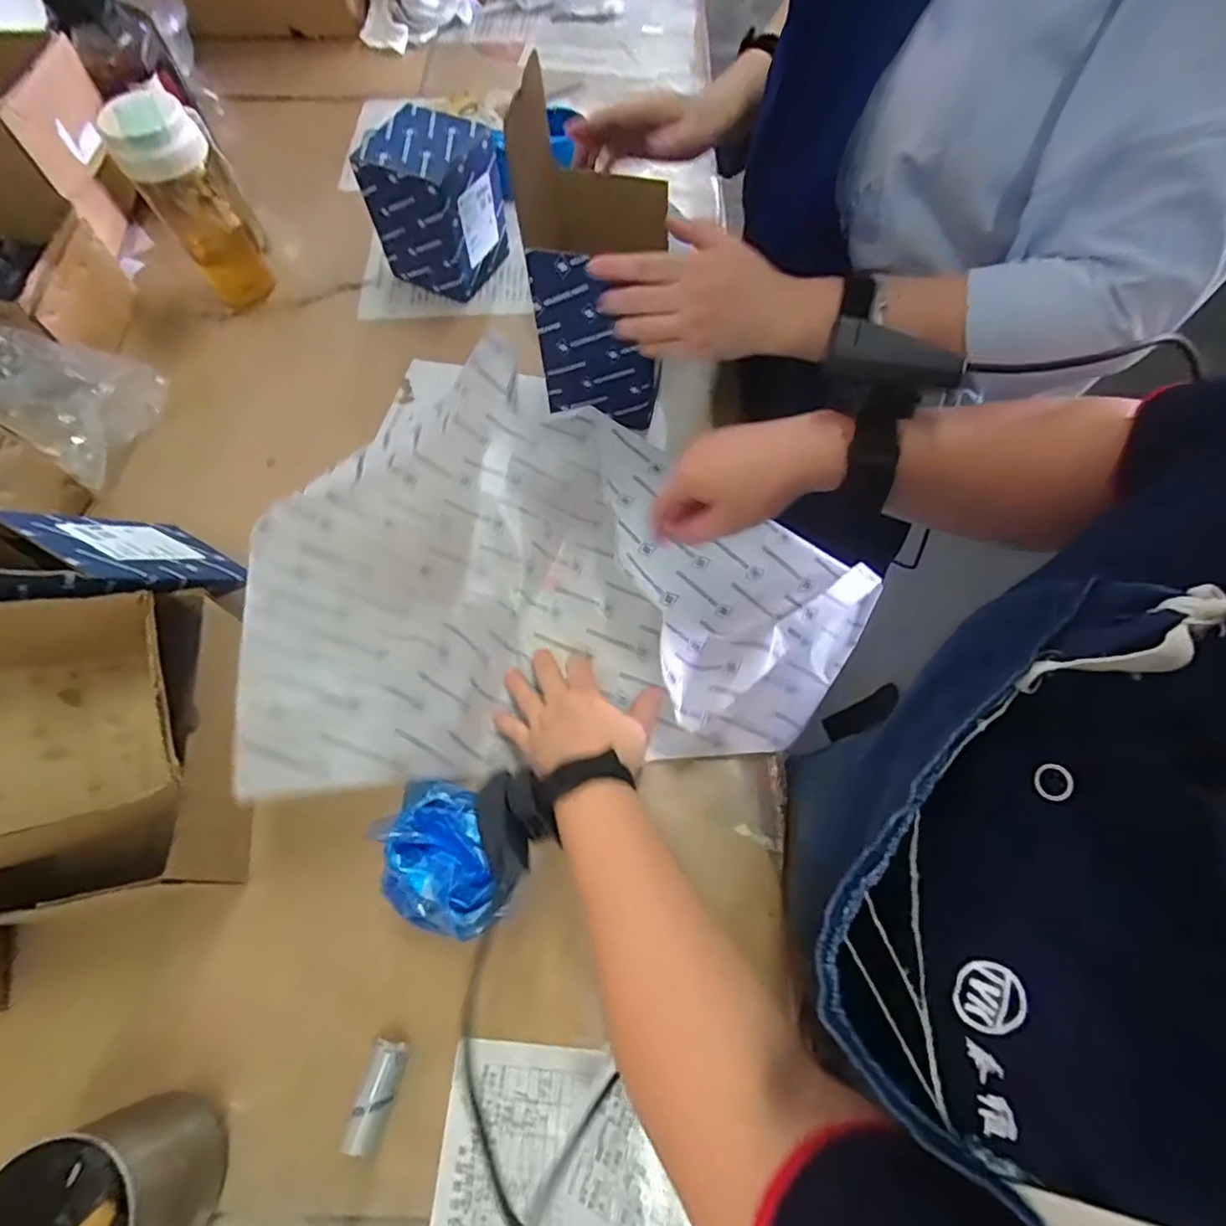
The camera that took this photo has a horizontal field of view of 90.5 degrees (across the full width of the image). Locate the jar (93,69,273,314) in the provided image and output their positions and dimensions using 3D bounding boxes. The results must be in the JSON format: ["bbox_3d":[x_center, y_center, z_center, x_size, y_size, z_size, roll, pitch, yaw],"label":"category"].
[{"bbox_3d":[-0.435,-0.429,0.641,0.087,0.182,0.081,-34,70,-15],"label":"jar"}]

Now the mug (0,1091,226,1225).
[{"bbox_3d":[-0.287,0.331,0.335,0.099,0.080,0.089,-19,67,-10],"label":"mug"}]

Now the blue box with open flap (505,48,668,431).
[{"bbox_3d":[-0.014,-0.300,0.533,0.117,0.241,0.112,5,65,2],"label":"blue box with open flap"}]

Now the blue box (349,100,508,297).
[{"bbox_3d":[-0.192,-0.441,0.669,0.104,0.140,0.102,25,67,11],"label":"blue box"}]

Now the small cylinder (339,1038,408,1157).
[{"bbox_3d":[-0.147,0.302,0.380,0.022,0.024,0.055,10,65,4],"label":"small cylinder"}]

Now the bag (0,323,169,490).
[{"bbox_3d":[-0.538,-0.211,0.585,0.148,0.068,0.132,28,73,-18],"label":"bag"}]

